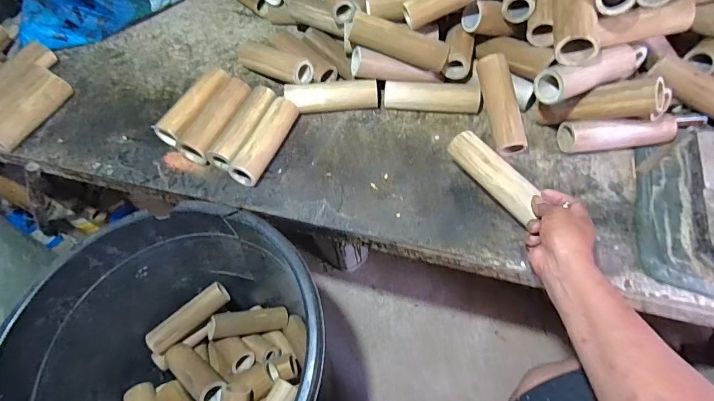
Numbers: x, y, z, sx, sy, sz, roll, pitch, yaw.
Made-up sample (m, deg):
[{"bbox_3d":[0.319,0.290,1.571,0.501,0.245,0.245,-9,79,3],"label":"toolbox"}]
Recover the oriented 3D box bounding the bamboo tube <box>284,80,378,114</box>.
[{"bbox_3d":[-0.049,-0.204,0.761,0.176,0.049,0.043,-5,56,1],"label":"bamboo tube"}]

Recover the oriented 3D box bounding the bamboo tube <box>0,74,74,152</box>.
[{"bbox_3d":[-0.674,-0.181,0.793,0.066,0.062,0.183,15,59,15],"label":"bamboo tube"}]

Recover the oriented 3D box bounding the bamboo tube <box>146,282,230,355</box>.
[{"bbox_3d":[-0.363,0.251,0.825,0.182,0.048,0.053,-36,60,-18],"label":"bamboo tube"}]

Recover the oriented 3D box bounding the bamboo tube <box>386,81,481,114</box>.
[{"bbox_3d":[0.145,-0.199,0.744,0.180,0.046,0.041,3,56,7],"label":"bamboo tube"}]

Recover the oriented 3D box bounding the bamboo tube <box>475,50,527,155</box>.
[{"bbox_3d":[0.255,-0.173,0.682,0.045,0.045,0.183,-9,77,-1],"label":"bamboo tube"}]

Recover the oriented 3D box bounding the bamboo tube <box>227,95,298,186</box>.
[{"bbox_3d":[-0.165,-0.109,0.700,0.050,0.054,0.173,15,59,15],"label":"bamboo tube"}]

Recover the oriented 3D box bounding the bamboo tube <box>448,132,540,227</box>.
[{"bbox_3d":[0.212,-0.041,0.589,0.044,0.035,0.171,-28,59,-13],"label":"bamboo tube"}]

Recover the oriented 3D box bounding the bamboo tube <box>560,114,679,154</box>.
[{"bbox_3d":[0.452,-0.113,0.665,0.186,0.052,0.053,-6,56,1],"label":"bamboo tube"}]

